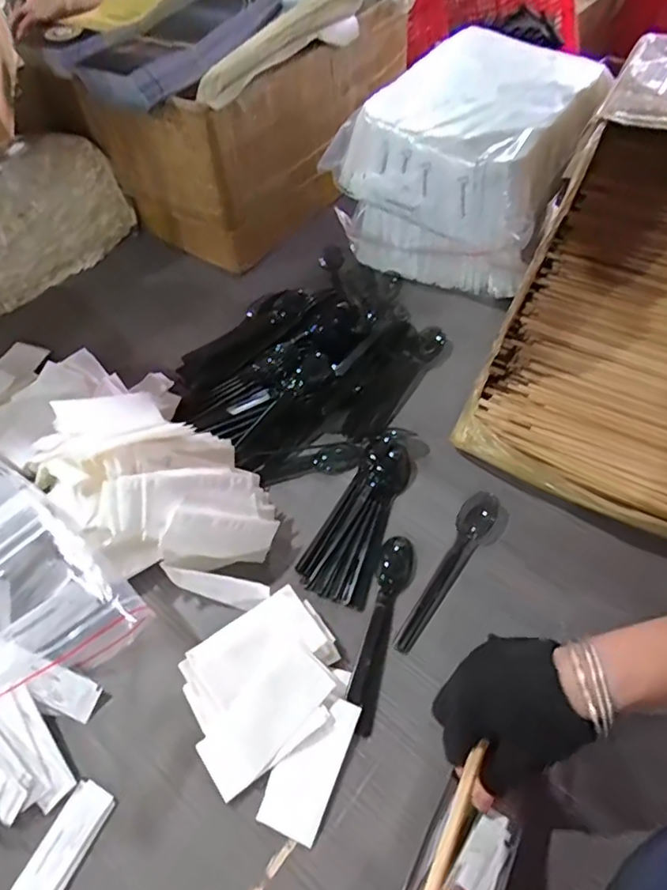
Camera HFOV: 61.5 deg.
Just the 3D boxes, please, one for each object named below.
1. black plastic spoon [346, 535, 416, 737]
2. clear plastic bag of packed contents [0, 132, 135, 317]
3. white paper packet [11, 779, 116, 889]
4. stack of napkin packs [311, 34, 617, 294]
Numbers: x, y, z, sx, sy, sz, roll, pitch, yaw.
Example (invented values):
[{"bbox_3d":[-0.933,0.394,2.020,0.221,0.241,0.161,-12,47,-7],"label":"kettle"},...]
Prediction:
[{"bbox_3d":[0.039,0.154,0.481,0.032,0.010,0.166,14,58,12],"label":"black plastic spoon"},{"bbox_3d":[-0.400,-0.287,0.720,0.100,0.152,0.255,32,63,22],"label":"clear plastic bag of packed contents"},{"bbox_3d":[-0.197,0.293,0.398,0.034,0.004,0.094,21,59,16],"label":"white paper packet"},{"bbox_3d":[0.172,-0.344,0.699,0.246,0.183,0.269,31,63,22],"label":"stack of napkin packs"}]

